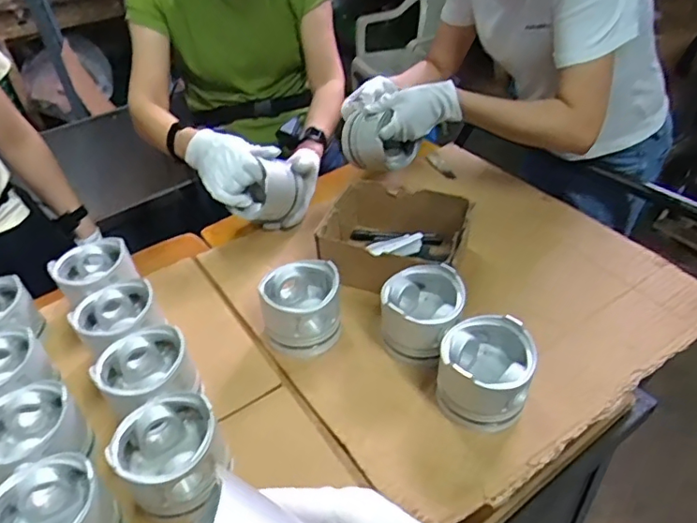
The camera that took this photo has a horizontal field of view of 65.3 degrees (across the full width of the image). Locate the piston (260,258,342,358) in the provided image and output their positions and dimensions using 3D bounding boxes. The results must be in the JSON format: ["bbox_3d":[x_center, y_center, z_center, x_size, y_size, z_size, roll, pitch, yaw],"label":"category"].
[{"bbox_3d":[-0.062,0.062,0.718,0.102,0.079,0.101,-3,40,3],"label":"piston"}]

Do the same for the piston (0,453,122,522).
[{"bbox_3d":[-0.281,0.245,0.516,0.098,0.084,0.097,26,48,14],"label":"piston"}]

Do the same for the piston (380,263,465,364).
[{"bbox_3d":[0.094,0.067,0.693,0.101,0.081,0.099,-1,40,5],"label":"piston"}]

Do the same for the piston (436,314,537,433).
[{"bbox_3d":[0.156,0.127,0.622,0.099,0.082,0.106,-3,40,3],"label":"piston"}]

